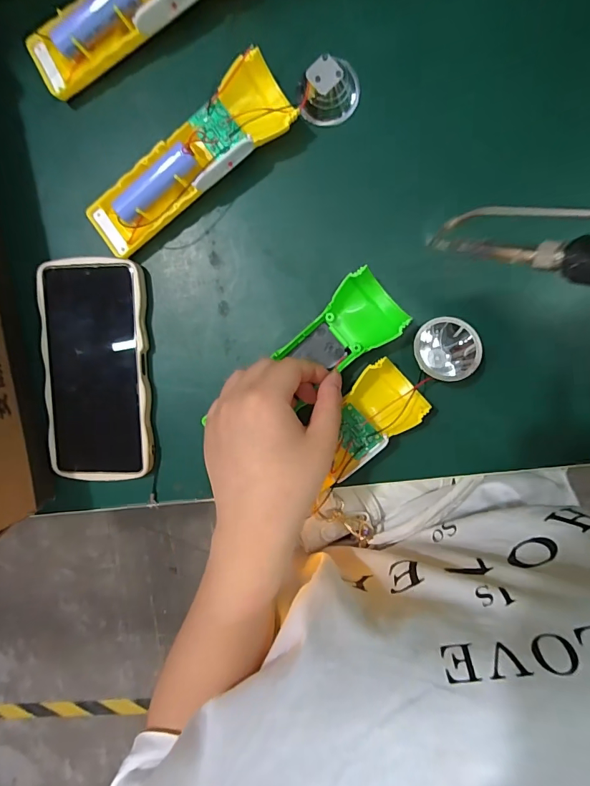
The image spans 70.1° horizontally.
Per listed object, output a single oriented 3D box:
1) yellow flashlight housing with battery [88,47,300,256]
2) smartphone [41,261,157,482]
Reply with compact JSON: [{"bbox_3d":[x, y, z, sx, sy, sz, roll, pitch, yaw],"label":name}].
[{"bbox_3d":[-0.077,-0.164,0.295,0.161,0.027,0.051,-33,91,7],"label":"yellow flashlight housing with battery"},{"bbox_3d":[-0.155,-0.016,0.326,0.081,0.013,0.167,0,94,6],"label":"smartphone"}]

